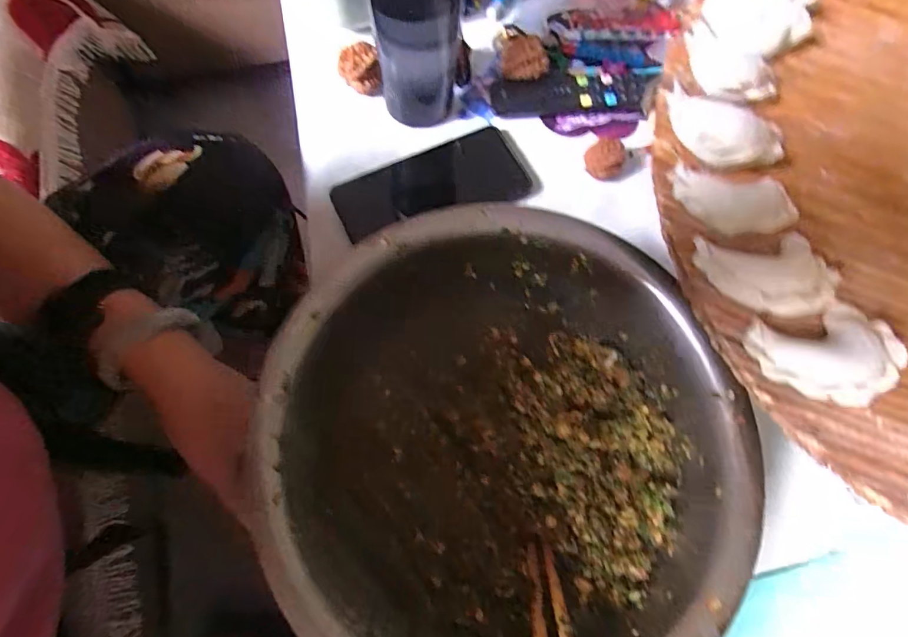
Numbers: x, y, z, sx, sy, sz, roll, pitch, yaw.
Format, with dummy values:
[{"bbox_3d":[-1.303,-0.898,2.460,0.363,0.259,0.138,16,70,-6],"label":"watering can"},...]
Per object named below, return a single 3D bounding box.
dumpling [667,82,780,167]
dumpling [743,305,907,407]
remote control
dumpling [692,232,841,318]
[{"bbox_3d":[0.143,-0.102,0.242,0.062,0.024,0.043,27,74,7],"label":"dumpling"},{"bbox_3d":[0.168,0.017,0.204,0.056,0.022,0.042,-10,73,-4],"label":"dumpling"},{"bbox_3d":[0.109,-0.210,0.416,0.146,0.015,0.040,-2,73,-3],"label":"remote control"},{"bbox_3d":[0.149,-0.019,0.217,0.058,0.024,0.039,9,73,2],"label":"dumpling"}]

